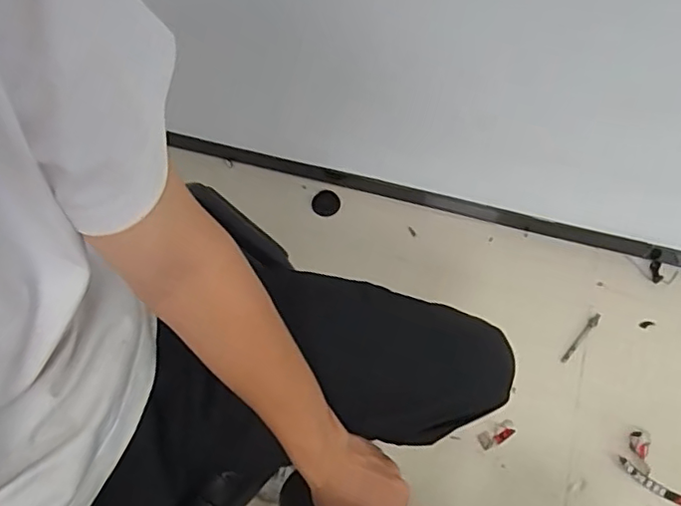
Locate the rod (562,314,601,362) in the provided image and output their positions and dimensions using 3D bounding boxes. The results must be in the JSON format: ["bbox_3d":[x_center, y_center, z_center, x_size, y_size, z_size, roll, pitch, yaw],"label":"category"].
[{"bbox_3d":[0.424,0.151,1.030,0.014,0.011,0.115,40,72,19],"label":"rod"}]

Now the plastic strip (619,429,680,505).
[{"bbox_3d":[0.524,0.365,0.928,0.067,0.018,0.169,-39,69,-16],"label":"plastic strip"}]

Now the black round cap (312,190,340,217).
[{"bbox_3d":[-0.029,-0.097,1.147,0.055,0.008,0.052,23,91,8],"label":"black round cap"}]

